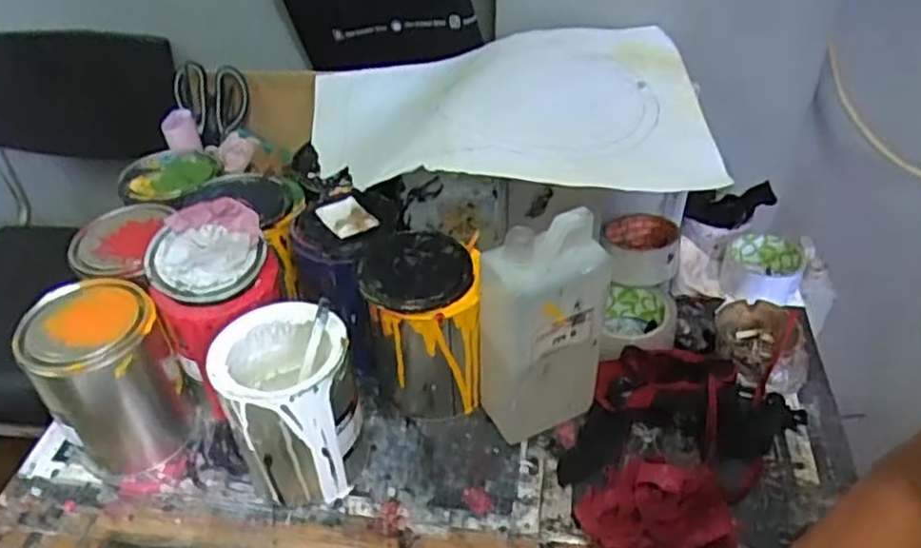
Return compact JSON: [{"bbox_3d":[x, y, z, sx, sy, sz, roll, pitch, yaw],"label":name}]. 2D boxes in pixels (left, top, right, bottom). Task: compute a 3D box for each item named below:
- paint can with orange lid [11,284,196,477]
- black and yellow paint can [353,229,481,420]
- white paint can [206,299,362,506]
[{"bbox_3d":[-0.312,0.096,0.641,0.104,0.152,0.095,-2,40,1],"label":"paint can with orange lid"},{"bbox_3d":[-0.035,0.051,0.668,0.105,0.158,0.099,-1,40,3],"label":"black and yellow paint can"},{"bbox_3d":[-0.143,0.116,0.612,0.105,0.149,0.105,-2,40,1],"label":"white paint can"}]

